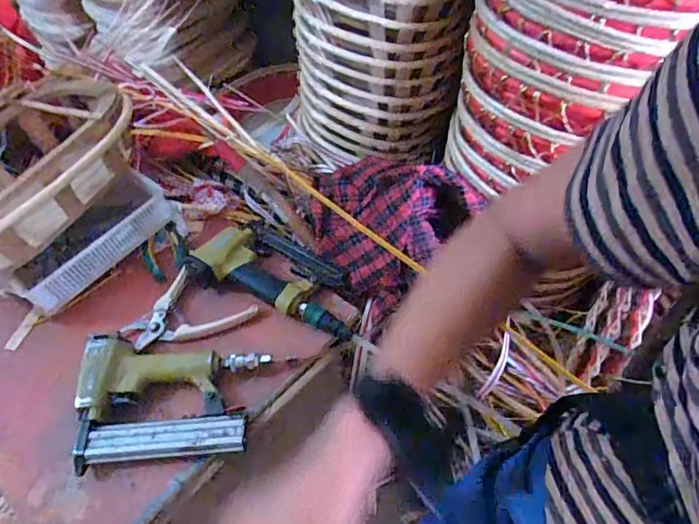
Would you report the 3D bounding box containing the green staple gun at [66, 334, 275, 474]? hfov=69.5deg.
[{"bbox_3d":[-0.215,0.167,0.599,0.221,0.041,0.151,1,54,2],"label":"green staple gun"}]

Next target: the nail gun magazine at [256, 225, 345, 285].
[{"bbox_3d":[-0.072,-0.010,0.729,0.151,0.016,0.030,28,59,21],"label":"nail gun magazine"}]

